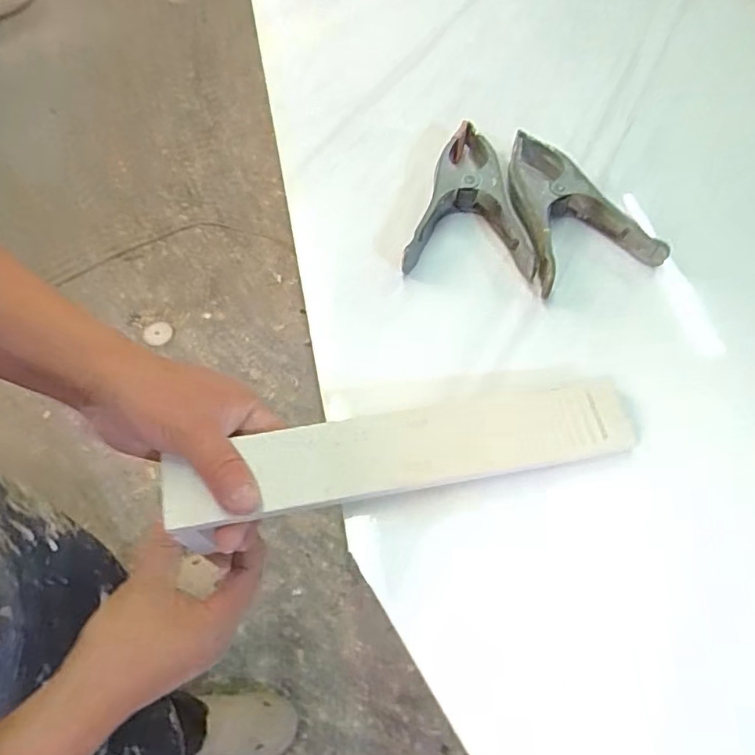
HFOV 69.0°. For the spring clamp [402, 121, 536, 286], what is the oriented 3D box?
[{"bbox_3d":[0.081,-0.156,0.469,0.101,0.031,0.158,6,61,2],"label":"spring clamp"}]

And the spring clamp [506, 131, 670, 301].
[{"bbox_3d":[0.168,-0.144,0.458,0.100,0.031,0.152,-7,61,-5],"label":"spring clamp"}]

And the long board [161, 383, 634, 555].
[{"bbox_3d":[0.019,0.051,0.354,0.293,0.025,0.054,-9,61,-9],"label":"long board"}]

